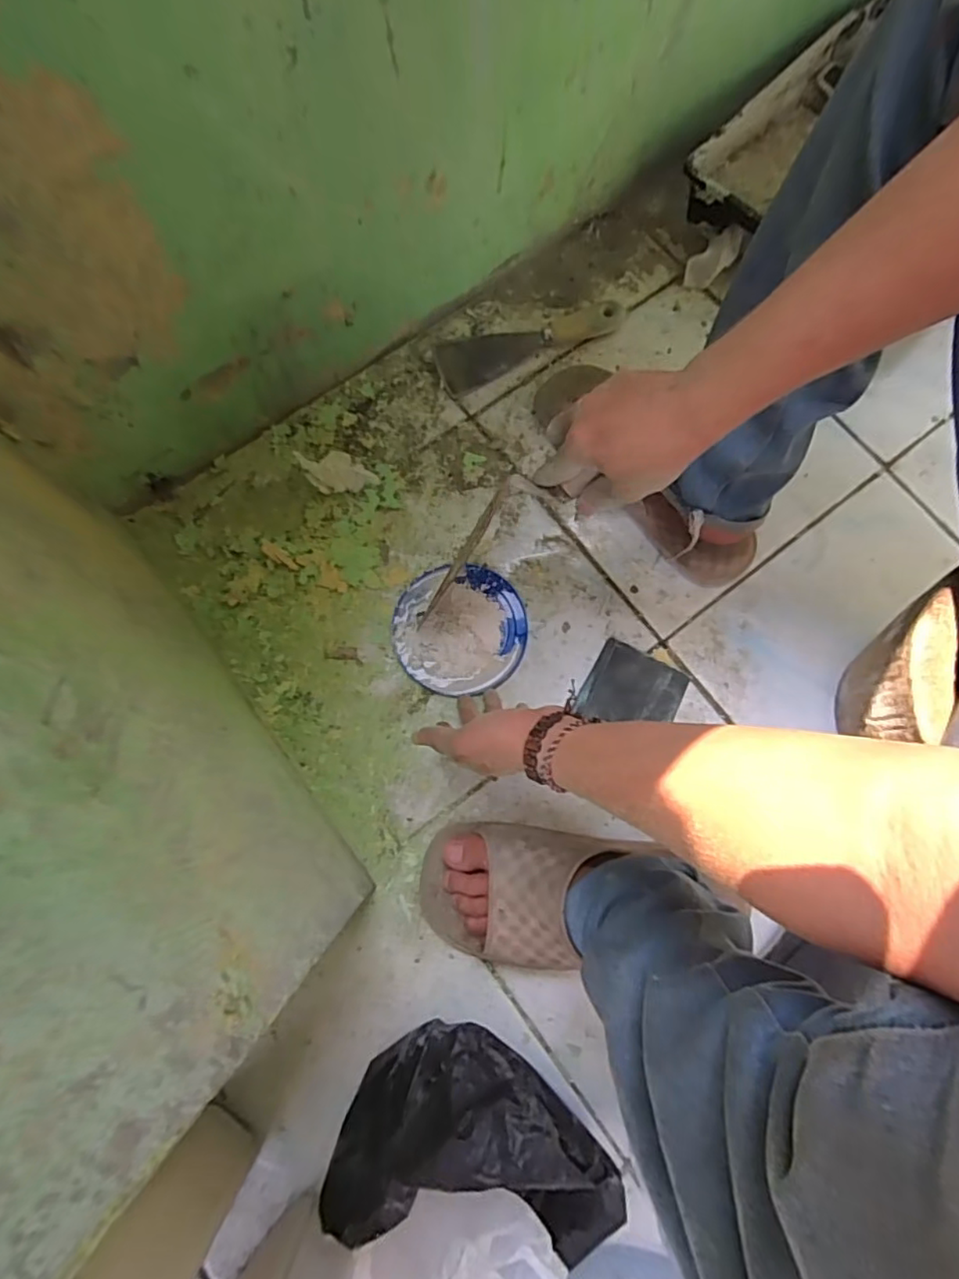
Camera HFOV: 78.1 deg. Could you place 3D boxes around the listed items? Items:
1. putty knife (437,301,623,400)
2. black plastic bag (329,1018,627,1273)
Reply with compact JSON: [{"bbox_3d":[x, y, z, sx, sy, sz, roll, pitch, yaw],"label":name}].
[{"bbox_3d":[0.055,-0.314,0.622,0.199,0.019,0.061,-17,78,-4],"label":"putty knife"},{"bbox_3d":[0.000,0.341,0.420,0.194,0.126,0.116,7,77,1],"label":"black plastic bag"}]

